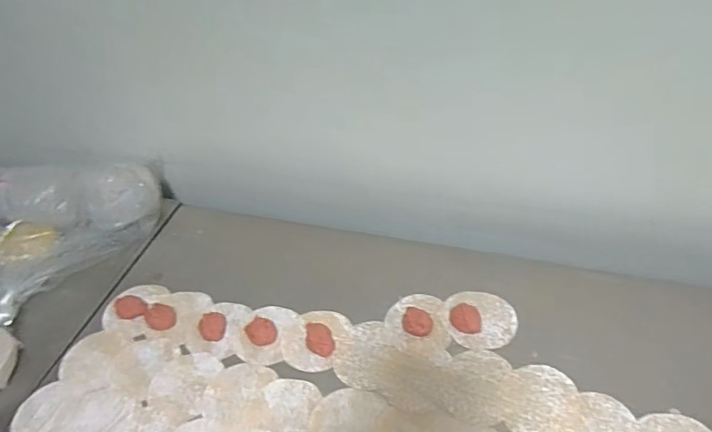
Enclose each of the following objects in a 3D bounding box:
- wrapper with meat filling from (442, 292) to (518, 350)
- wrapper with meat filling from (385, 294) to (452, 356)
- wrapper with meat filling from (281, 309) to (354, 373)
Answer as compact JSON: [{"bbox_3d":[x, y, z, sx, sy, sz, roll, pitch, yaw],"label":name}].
[{"bbox_3d":[0.147,0.119,0.612,0.084,0.017,0.075,6,46,13],"label":"wrapper with meat filling"},{"bbox_3d":[0.074,0.126,0.619,0.071,0.017,0.084,-7,44,1],"label":"wrapper with meat filling"},{"bbox_3d":[-0.049,0.144,0.621,0.070,0.013,0.082,19,50,25],"label":"wrapper with meat filling"}]

